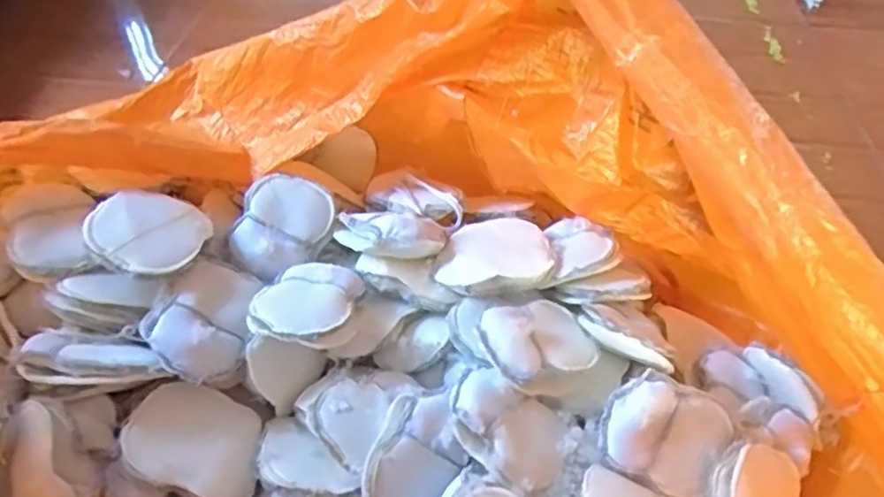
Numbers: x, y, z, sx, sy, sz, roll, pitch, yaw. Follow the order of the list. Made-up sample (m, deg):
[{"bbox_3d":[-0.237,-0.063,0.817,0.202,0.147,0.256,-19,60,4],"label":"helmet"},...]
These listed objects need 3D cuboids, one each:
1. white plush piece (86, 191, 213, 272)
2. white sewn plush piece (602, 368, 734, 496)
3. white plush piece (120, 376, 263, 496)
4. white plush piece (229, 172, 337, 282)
[{"bbox_3d":[-0.414,-0.027,0.923,0.154,0.061,0.140,1,47,-1],"label":"white plush piece"},{"bbox_3d":[0.301,0.249,0.866,0.179,0.042,0.139,26,89,-6],"label":"white sewn plush piece"},{"bbox_3d":[-0.321,0.252,0.859,0.171,0.026,0.144,24,38,-11],"label":"white plush piece"},{"bbox_3d":[-0.257,-0.038,1.037,0.141,0.027,0.178,28,64,-1],"label":"white plush piece"}]

